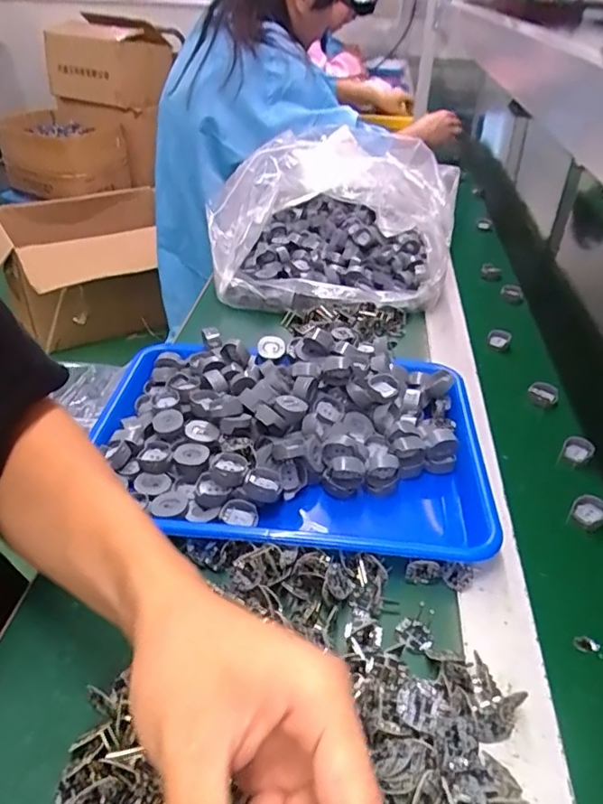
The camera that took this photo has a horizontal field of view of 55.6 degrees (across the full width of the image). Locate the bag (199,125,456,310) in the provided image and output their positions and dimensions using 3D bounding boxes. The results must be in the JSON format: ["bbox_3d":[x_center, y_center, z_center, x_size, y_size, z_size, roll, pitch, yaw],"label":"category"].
[{"bbox_3d":[0.055,-0.265,0.809,0.304,0.137,0.348,11,37,11],"label":"bag"}]

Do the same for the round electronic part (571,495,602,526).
[{"bbox_3d":[0.243,0.091,0.481,0.026,0.013,0.026,2,36,-1],"label":"round electronic part"}]

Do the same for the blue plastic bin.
[{"bbox_3d":[-0.011,0.026,0.500,0.329,0.062,0.238,4,36,2],"label":"blue plastic bin"}]

